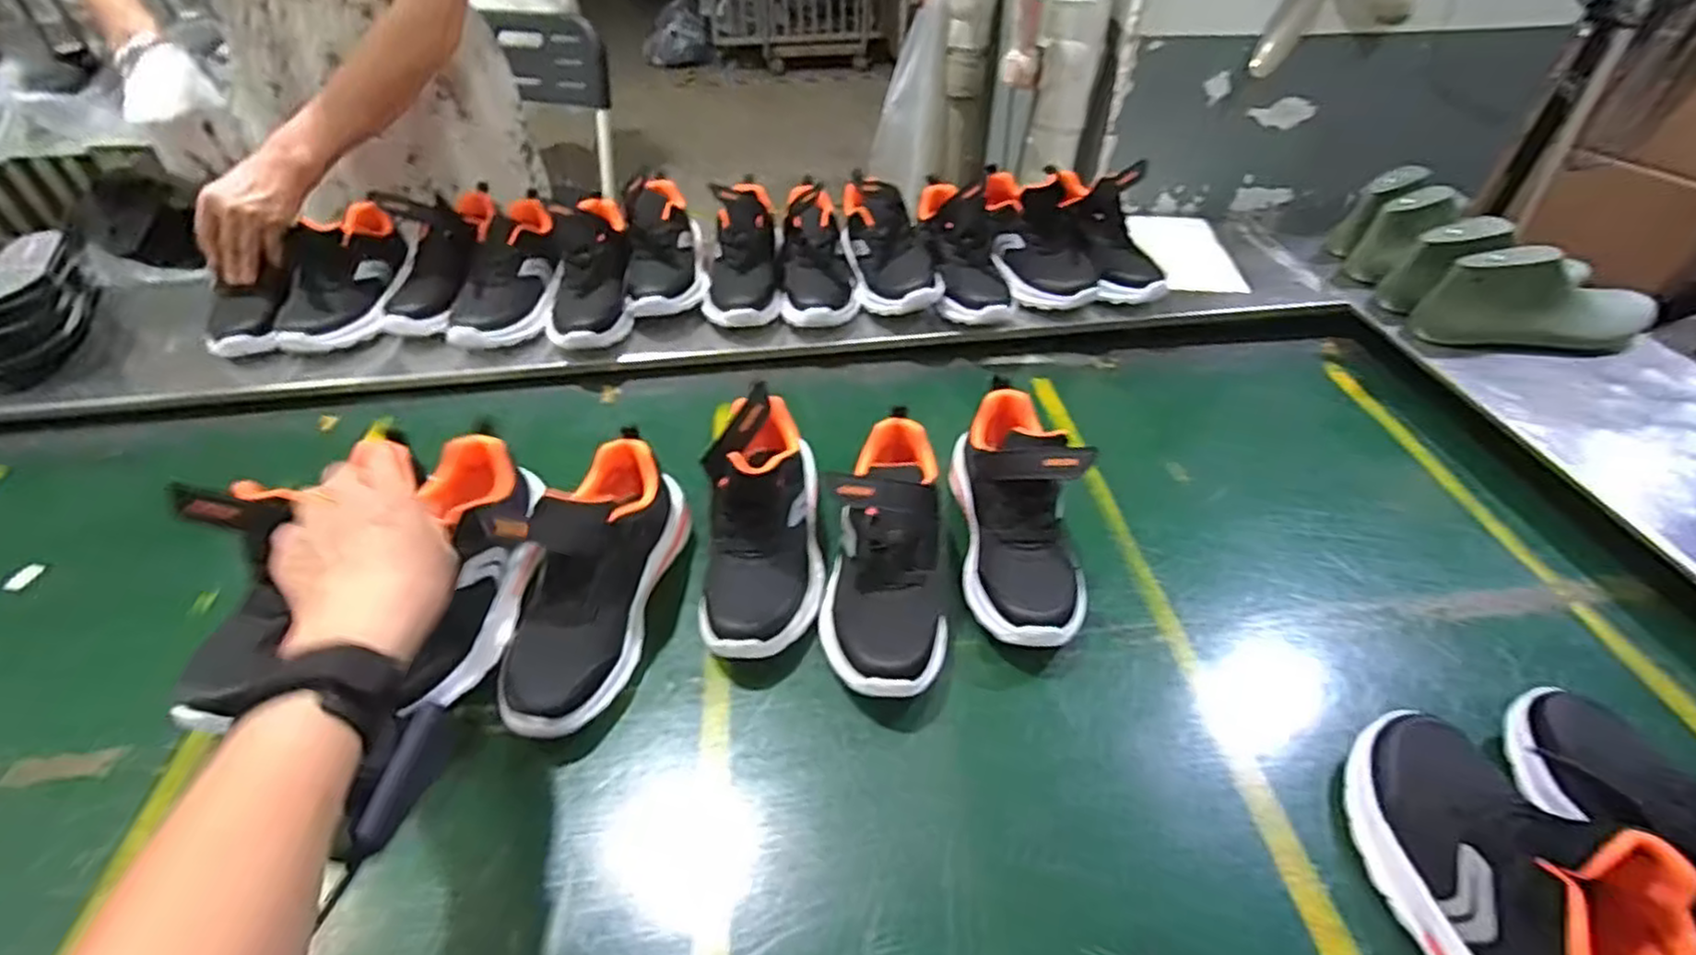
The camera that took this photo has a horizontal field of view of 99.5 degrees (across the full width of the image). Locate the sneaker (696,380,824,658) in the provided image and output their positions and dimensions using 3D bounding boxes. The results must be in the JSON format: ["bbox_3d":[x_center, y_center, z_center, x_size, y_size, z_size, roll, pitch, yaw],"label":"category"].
[{"bbox_3d":[-0.068,0.024,0.551,0.088,0.152,0.201,-2,44,-1],"label":"sneaker"}]

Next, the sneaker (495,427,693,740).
[{"bbox_3d":[-0.193,0.072,0.524,0.086,0.100,0.217,7,56,6],"label":"sneaker"}]

